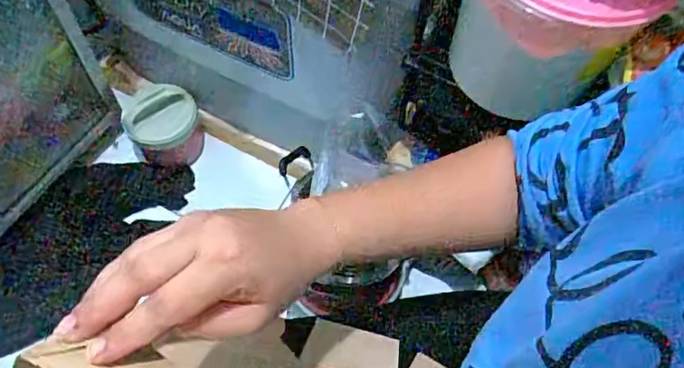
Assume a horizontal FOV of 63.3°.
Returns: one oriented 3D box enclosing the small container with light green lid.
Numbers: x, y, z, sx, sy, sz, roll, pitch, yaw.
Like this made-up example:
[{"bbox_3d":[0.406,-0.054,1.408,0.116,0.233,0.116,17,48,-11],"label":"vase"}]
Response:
[{"bbox_3d":[-0.356,-0.114,1.113,0.137,0.114,0.116,-16,63,-11],"label":"small container with light green lid"}]

